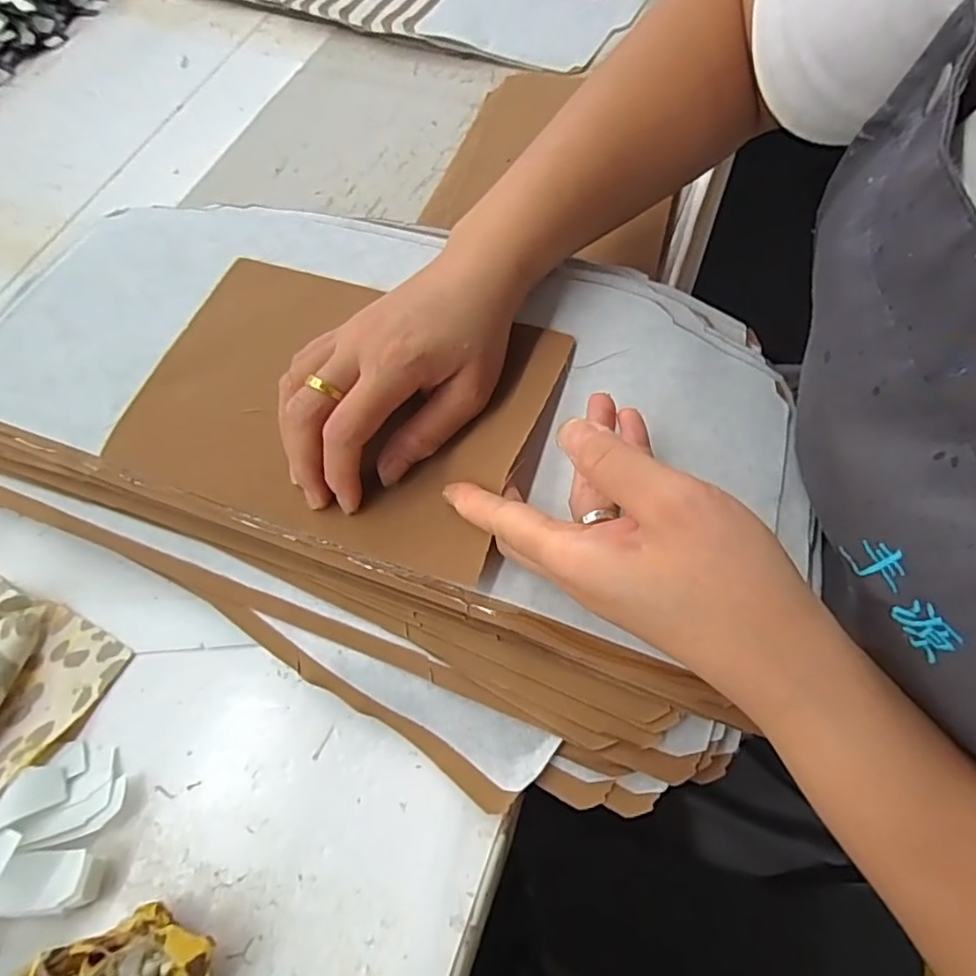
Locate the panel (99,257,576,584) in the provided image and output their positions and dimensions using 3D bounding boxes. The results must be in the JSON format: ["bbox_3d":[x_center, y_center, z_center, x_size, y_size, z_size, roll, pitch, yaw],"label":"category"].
[{"bbox_3d":[-0.075,-0.046,0.293,0.201,0.010,0.137,17,68,16],"label":"panel"}]

